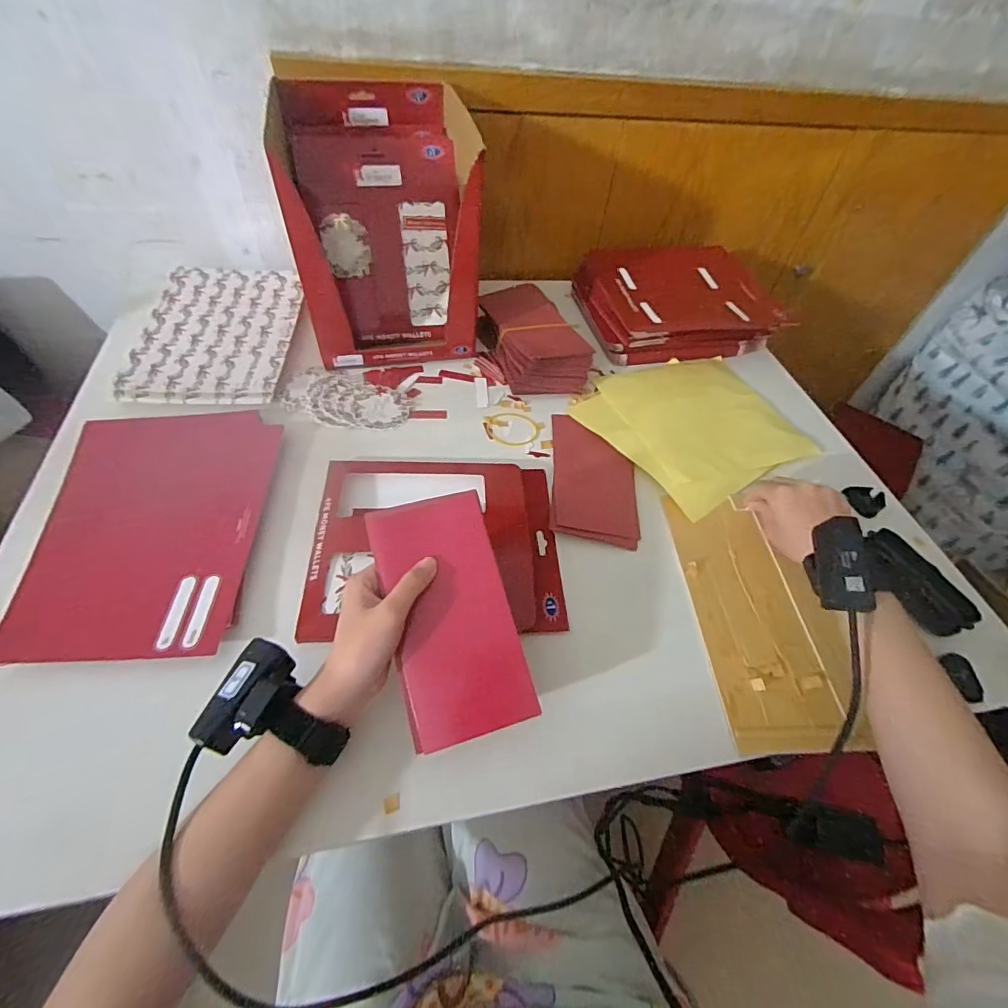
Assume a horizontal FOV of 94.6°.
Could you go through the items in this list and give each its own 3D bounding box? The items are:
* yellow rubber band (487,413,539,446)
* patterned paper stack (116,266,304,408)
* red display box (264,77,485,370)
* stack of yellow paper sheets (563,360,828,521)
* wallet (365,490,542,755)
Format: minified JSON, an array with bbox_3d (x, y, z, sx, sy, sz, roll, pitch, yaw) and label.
[{"bbox_3d":[0.012,-0.094,0.576,0.063,0.004,0.057,-3,52,-8],"label":"yellow rubber band"},{"bbox_3d":[-0.373,-0.236,0.619,0.178,0.016,0.283,0,54,-8],"label":"patterned paper stack"},{"bbox_3d":[-0.153,-0.353,0.603,0.205,0.240,0.253,-9,53,-12],"label":"red display box"},{"bbox_3d":[0.245,-0.112,0.600,0.262,0.019,0.226,-24,58,-22],"label":"stack of yellow paper sheets"},{"bbox_3d":[-0.041,0.081,0.352,0.089,0.007,0.175,-15,75,-8],"label":"wallet"}]

